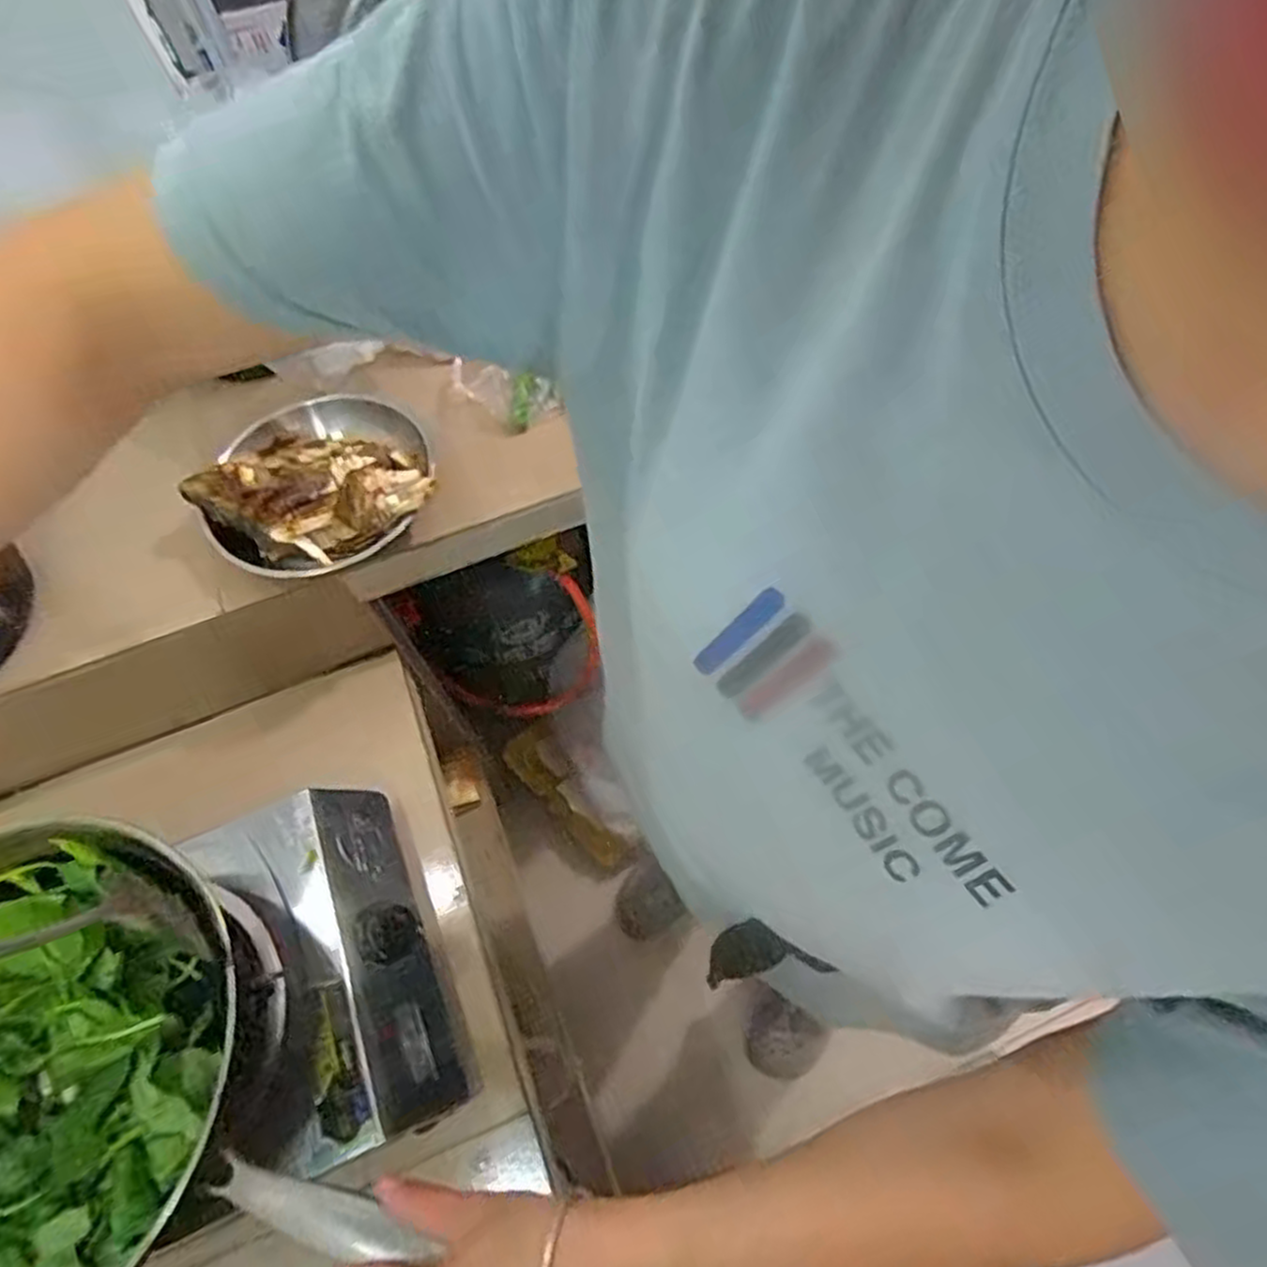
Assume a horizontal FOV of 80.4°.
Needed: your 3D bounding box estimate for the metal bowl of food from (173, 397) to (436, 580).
[{"bbox_3d":[-0.307,-0.148,0.724,0.212,0.057,0.208,-1,63,3],"label":"metal bowl of food"}]

